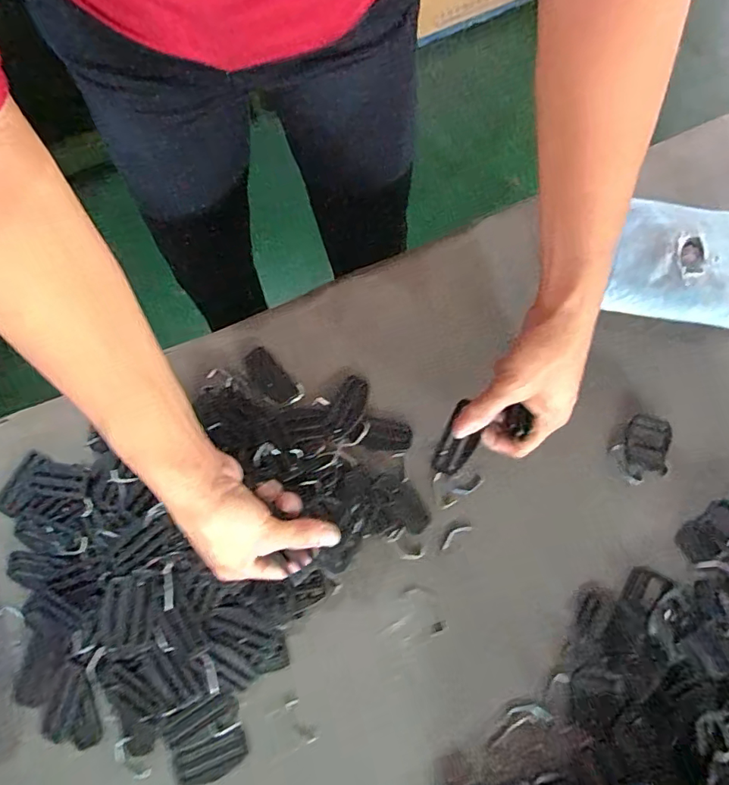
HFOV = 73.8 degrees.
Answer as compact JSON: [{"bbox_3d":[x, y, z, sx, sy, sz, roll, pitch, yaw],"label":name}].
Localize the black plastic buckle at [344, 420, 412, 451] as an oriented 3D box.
[{"bbox_3d":[0.014,0.038,0.427,0.054,0.004,0.025,7,76,3],"label":"black plastic buckle"}]

